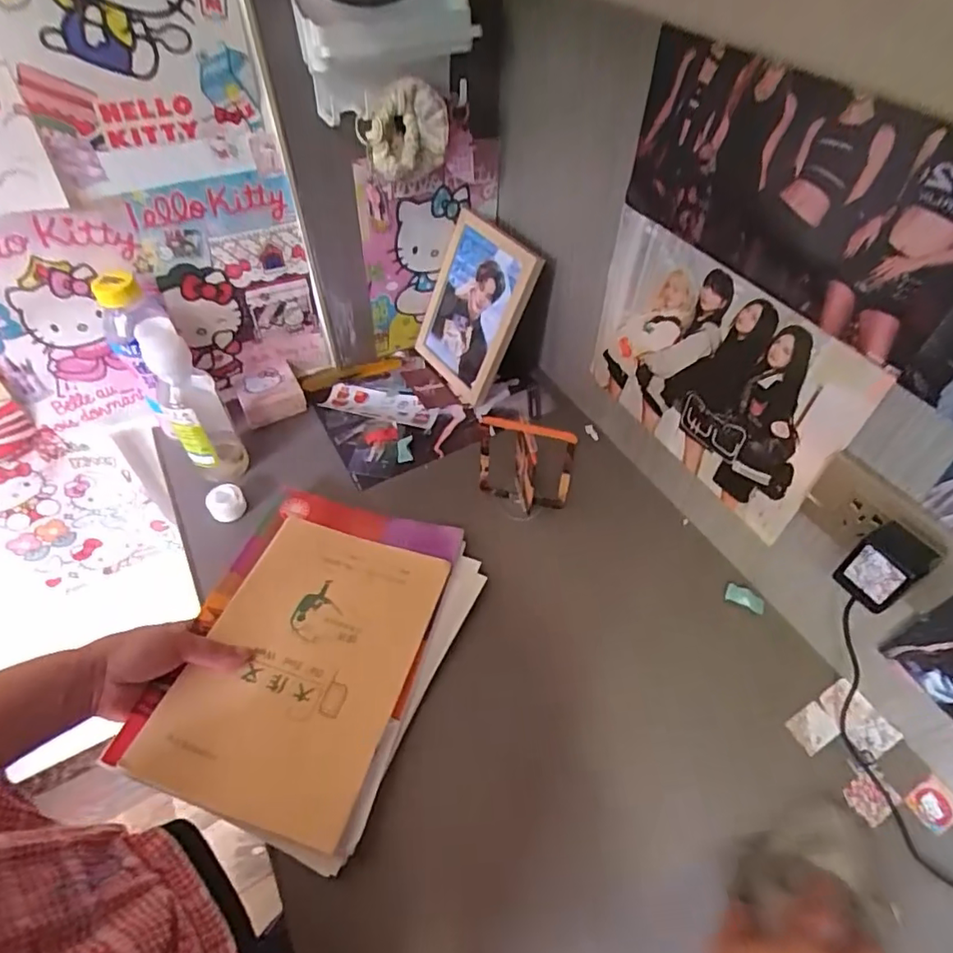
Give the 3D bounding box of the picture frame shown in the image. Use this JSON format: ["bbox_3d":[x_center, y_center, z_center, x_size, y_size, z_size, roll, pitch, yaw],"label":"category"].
[{"bbox_3d":[-0.008,-0.205,0.699,0.124,0.205,0.024,44,46,17],"label":"picture frame"}]

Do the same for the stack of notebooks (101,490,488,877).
[{"bbox_3d":[-0.148,0.153,0.524,0.228,0.019,0.304,17,51,11],"label":"stack of notebooks"}]

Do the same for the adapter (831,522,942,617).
[{"bbox_3d":[0.298,0.065,0.410,0.037,0.061,0.041,-27,56,-20],"label":"adapter"}]

